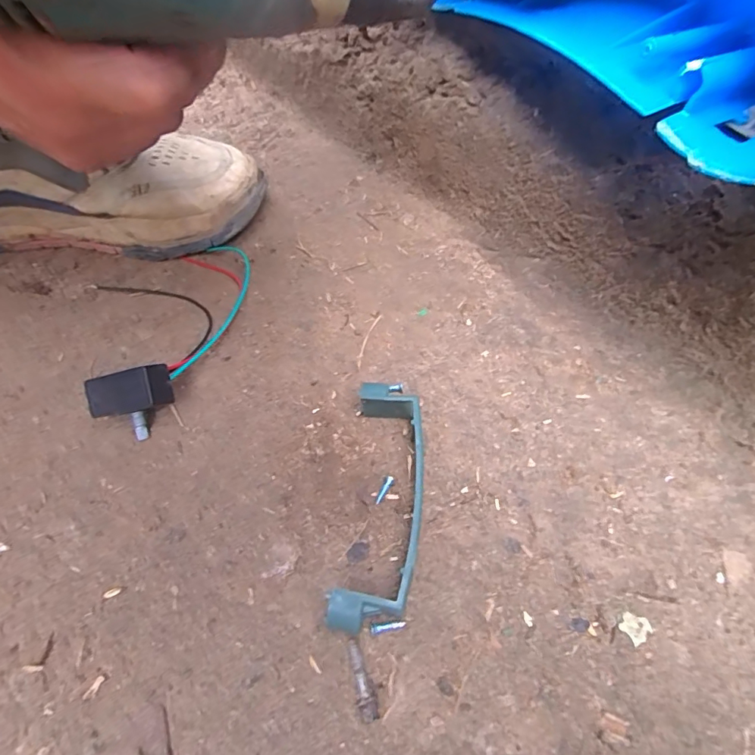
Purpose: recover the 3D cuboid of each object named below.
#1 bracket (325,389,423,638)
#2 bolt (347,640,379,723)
[{"bbox_3d":[0.003,0.060,0.230,0.040,0.022,0.119,6,56,7],"label":"bracket"},{"bbox_3d":[-0.007,0.126,0.195,0.007,0.008,0.029,-16,57,-8],"label":"bolt"}]

